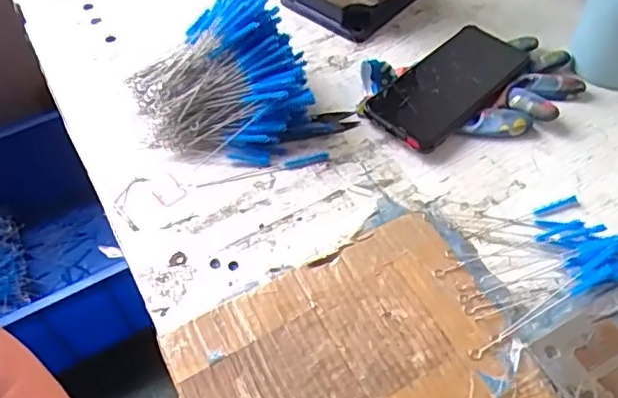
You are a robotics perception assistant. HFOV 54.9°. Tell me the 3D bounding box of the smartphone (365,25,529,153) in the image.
[{"bbox_3d":[0.130,-0.109,0.550,0.159,0.016,0.078,-38,58,-20],"label":"smartphone"}]

